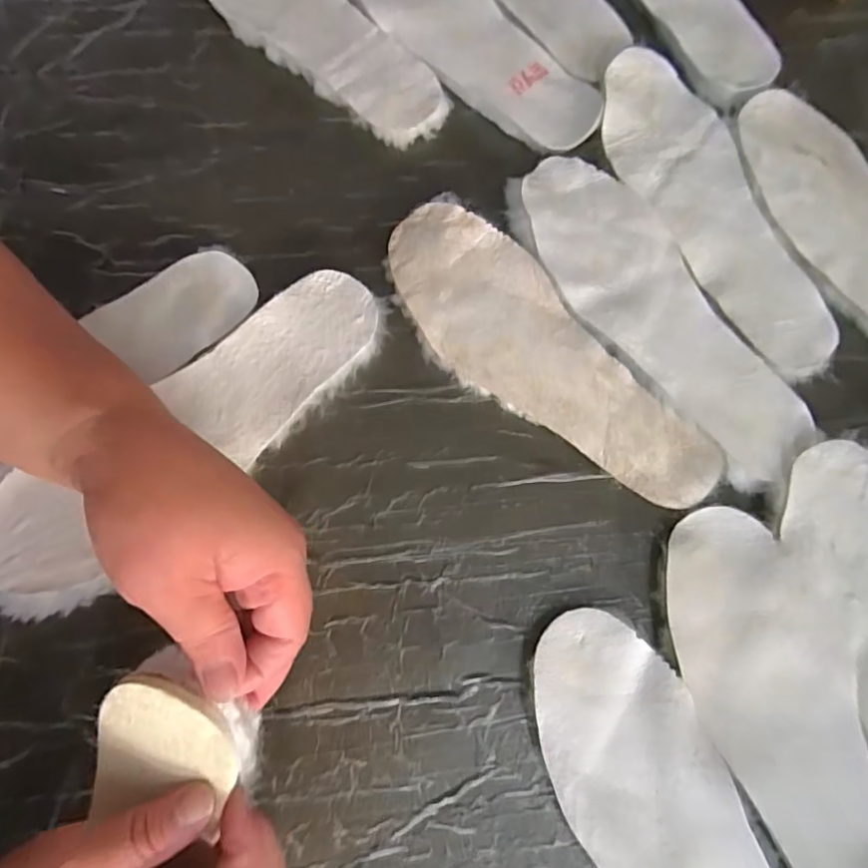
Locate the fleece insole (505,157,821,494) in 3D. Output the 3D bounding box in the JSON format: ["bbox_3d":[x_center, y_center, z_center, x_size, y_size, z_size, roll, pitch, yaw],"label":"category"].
[{"bbox_3d":[0.144,-0.082,0.377,0.090,0.007,0.257,-31,78,-8],"label":"fleece insole"}]

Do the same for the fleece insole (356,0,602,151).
[{"bbox_3d":[0.020,-0.310,0.434,0.085,0.009,0.259,-39,79,-10],"label":"fleece insole"}]

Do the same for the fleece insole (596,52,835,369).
[{"bbox_3d":[0.192,-0.159,0.398,0.088,0.009,0.257,-19,76,-6],"label":"fleece insole"}]

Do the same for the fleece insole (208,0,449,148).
[{"bbox_3d":[-0.101,-0.321,0.436,0.088,0.011,0.273,-39,79,-10],"label":"fleece insole"}]

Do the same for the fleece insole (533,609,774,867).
[{"bbox_3d":[0.129,0.217,0.293,0.084,0.010,0.250,-27,77,-8],"label":"fleece insole"}]

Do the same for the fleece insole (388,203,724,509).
[{"bbox_3d":[0.065,-0.048,0.362,0.088,0.009,0.251,-40,79,-10],"label":"fleece insole"}]

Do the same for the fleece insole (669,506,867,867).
[{"bbox_3d":[0.206,0.167,0.310,0.092,0.014,0.254,-24,77,-7],"label":"fleece insole"}]

